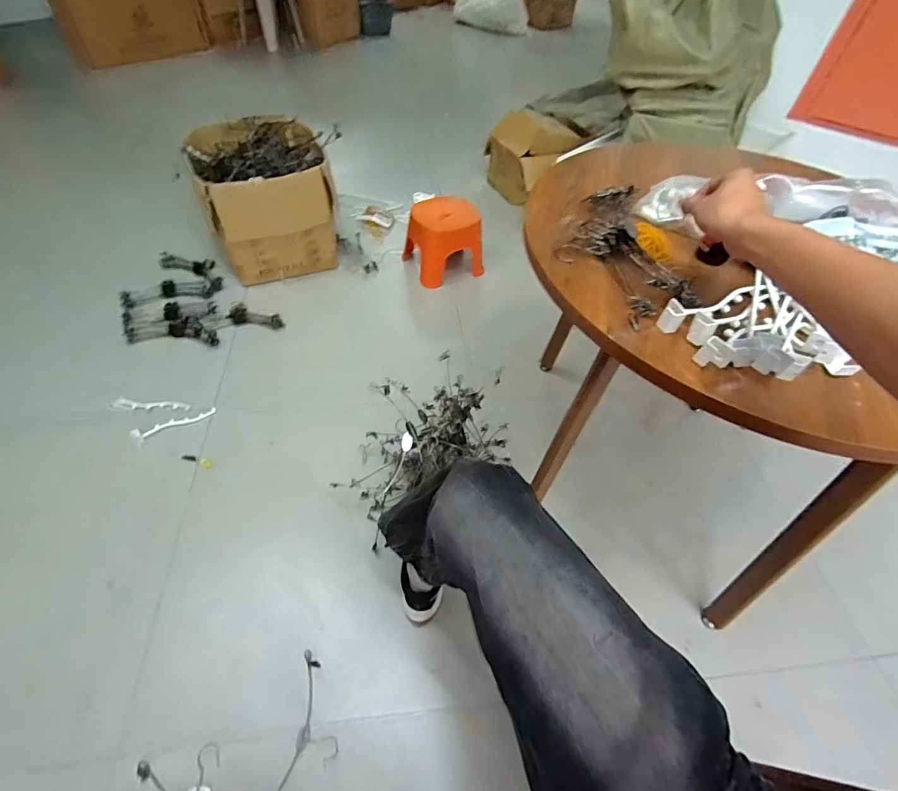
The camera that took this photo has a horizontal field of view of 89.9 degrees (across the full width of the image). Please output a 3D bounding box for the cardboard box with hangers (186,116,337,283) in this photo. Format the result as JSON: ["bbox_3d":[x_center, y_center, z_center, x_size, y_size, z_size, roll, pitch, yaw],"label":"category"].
[{"bbox_3d":[-0.690,-0.742,1.706,0.449,0.359,0.531,-18,54,-20],"label":"cardboard box with hangers"}]

